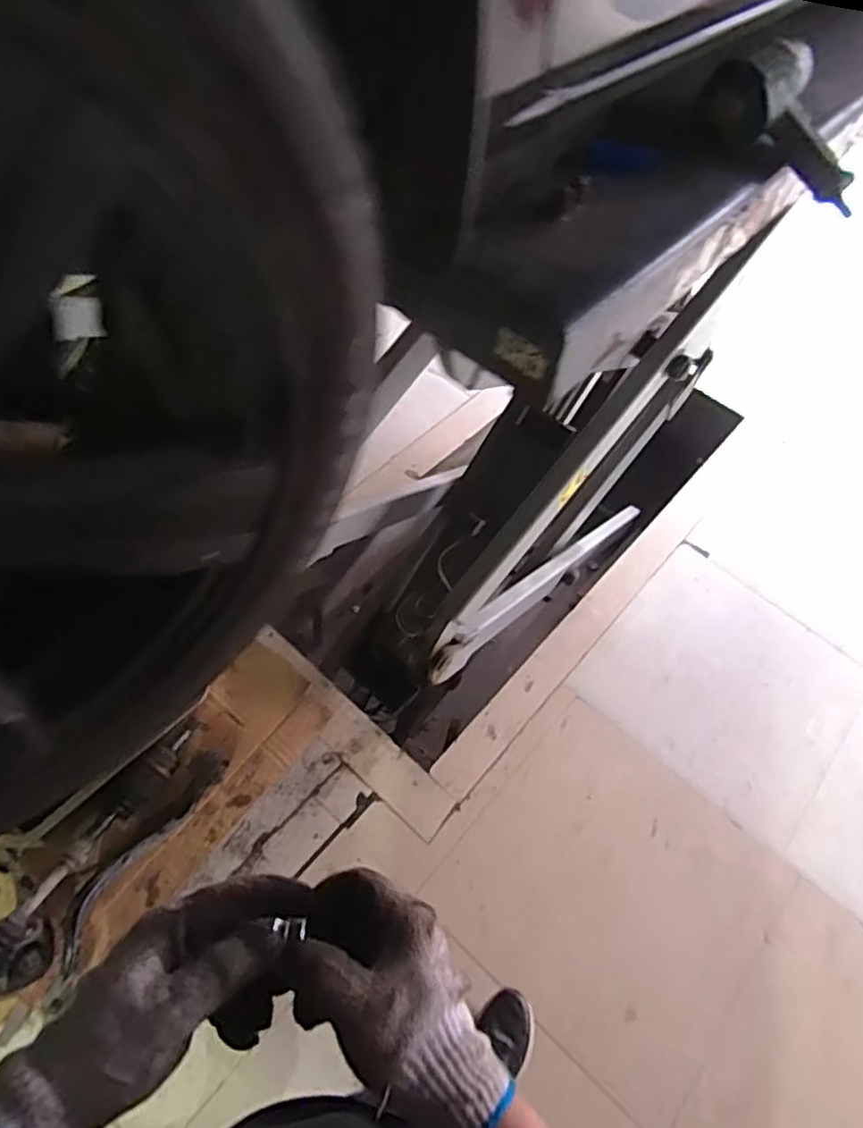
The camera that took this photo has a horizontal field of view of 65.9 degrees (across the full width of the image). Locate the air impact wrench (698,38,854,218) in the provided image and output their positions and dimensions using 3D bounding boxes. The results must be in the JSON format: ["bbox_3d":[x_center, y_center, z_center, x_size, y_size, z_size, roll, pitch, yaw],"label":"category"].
[{"bbox_3d":[0.386,-0.469,0.721,0.150,0.064,0.184,-38,101,-21],"label":"air impact wrench"}]

